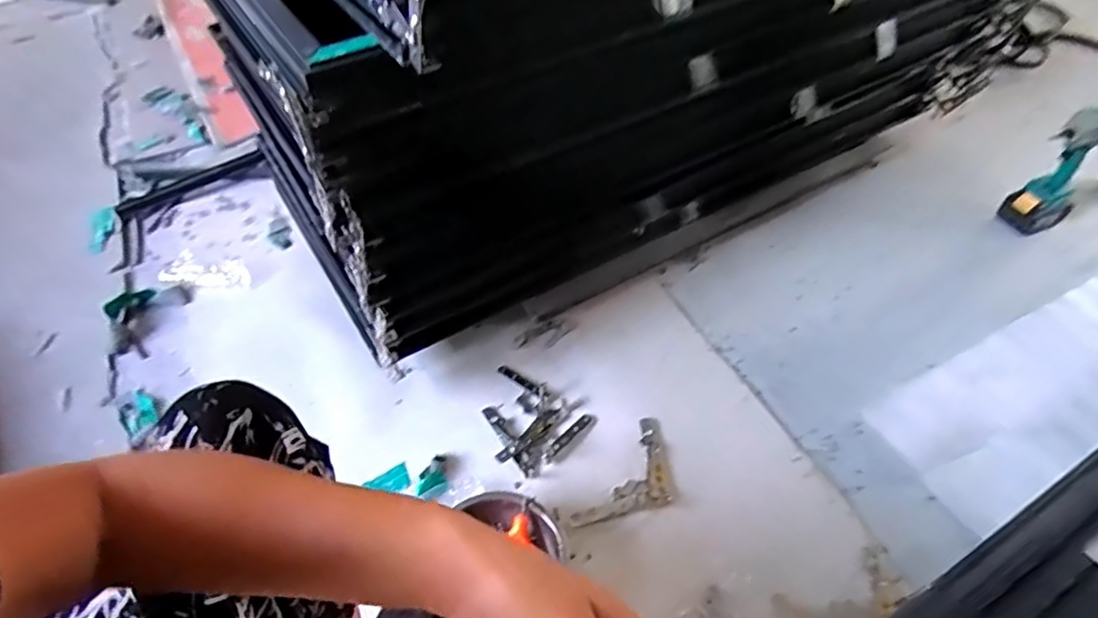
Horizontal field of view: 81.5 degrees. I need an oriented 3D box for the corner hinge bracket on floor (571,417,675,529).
[{"bbox_3d":[0.135,0.263,0.958,0.100,0.011,0.211,29,55,23],"label":"corner hinge bracket on floor"}]

